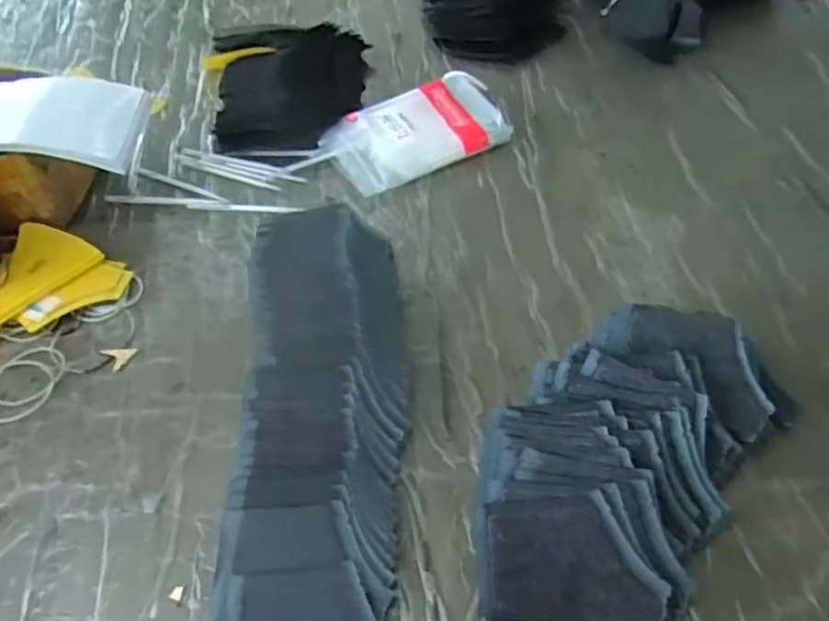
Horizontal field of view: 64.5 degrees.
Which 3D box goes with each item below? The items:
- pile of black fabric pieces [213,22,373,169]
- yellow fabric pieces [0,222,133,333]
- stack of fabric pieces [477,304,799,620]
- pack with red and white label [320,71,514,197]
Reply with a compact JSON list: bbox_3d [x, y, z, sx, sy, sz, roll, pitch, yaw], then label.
[{"bbox_3d":[-0.129,-0.240,0.687,0.157,0.047,0.207,-6,51,-2],"label":"pile of black fabric pieces"},{"bbox_3d":[-0.301,-0.017,0.539,0.110,0.020,0.115,7,52,8],"label":"yellow fabric pieces"},{"bbox_3d":[0.131,0.089,0.417,0.139,0.049,0.234,33,60,25],"label":"stack of fabric pieces"},{"bbox_3d":[0.004,-0.175,0.646,0.174,0.031,0.097,-25,55,-17],"label":"pack with red and white label"}]

